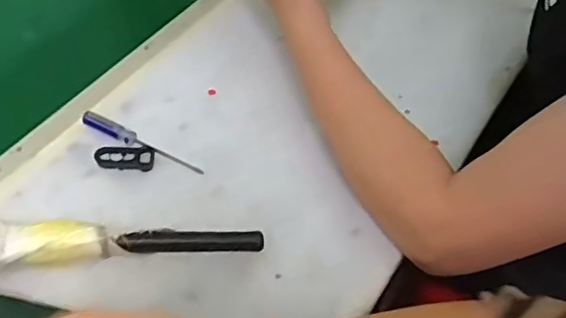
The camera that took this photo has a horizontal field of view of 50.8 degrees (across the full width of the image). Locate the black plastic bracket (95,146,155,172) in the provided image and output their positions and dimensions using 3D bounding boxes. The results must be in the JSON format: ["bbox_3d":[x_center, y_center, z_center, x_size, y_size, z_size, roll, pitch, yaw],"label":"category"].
[{"bbox_3d":[-0.139,-0.001,0.526,0.049,0.010,0.021,2,52,-3],"label":"black plastic bracket"}]

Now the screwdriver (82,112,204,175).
[{"bbox_3d":[-0.126,-0.014,0.533,0.121,0.012,0.014,23,54,13],"label":"screwdriver"}]

